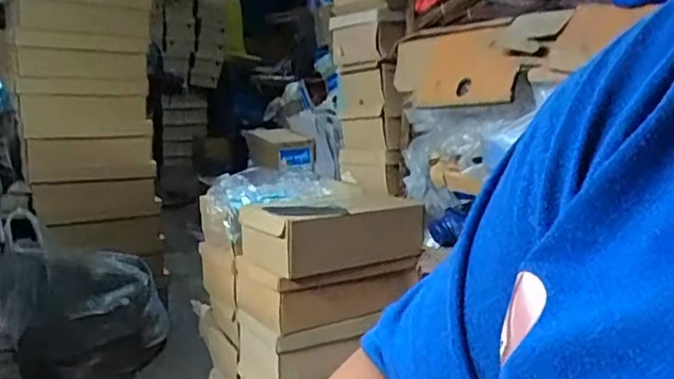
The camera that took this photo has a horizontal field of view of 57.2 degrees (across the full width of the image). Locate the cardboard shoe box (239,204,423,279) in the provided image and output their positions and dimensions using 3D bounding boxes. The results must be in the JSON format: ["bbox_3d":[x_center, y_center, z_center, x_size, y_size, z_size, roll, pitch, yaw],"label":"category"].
[{"bbox_3d":[-0.008,0.080,1.157,0.331,0.102,0.149,-5,13,-35],"label":"cardboard shoe box"}]

